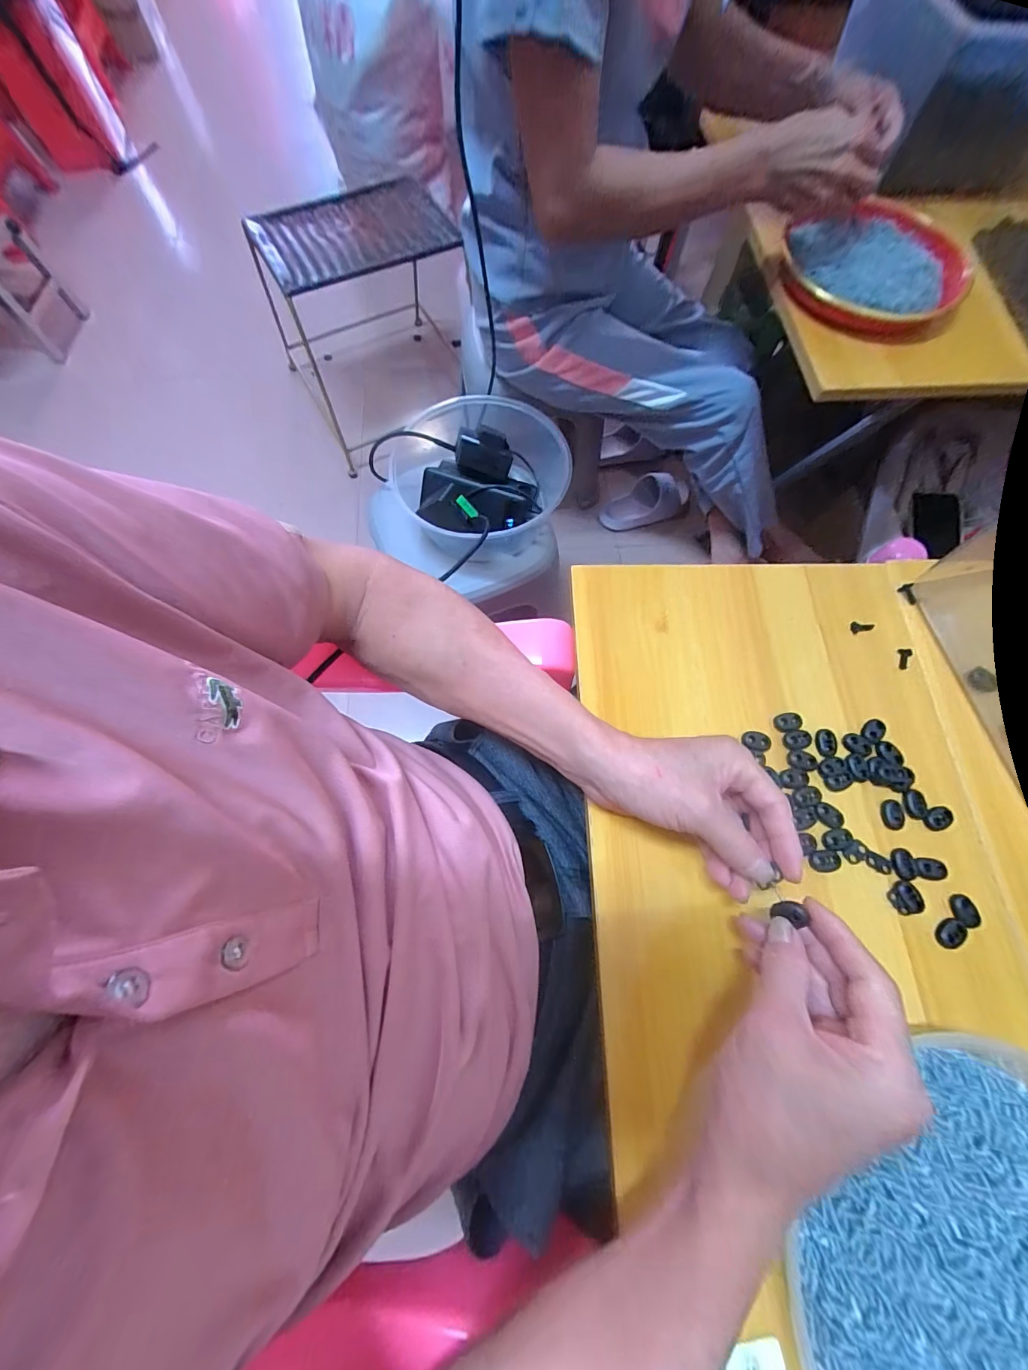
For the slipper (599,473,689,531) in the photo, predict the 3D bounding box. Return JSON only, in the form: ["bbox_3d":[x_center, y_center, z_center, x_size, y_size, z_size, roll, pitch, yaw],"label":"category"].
[{"bbox_3d":[0.302,-0.424,1.013,0.199,0.066,0.112,-17,71,19],"label":"slipper"}]

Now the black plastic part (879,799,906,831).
[{"bbox_3d":[0.287,0.098,0.327,0.016,0.004,0.021,-1,71,-1],"label":"black plastic part"}]

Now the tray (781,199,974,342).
[{"bbox_3d":[0.437,-0.509,0.535,0.205,0.049,0.177,9,71,2],"label":"tray"}]

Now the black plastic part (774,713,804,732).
[{"bbox_3d":[0.222,0.031,0.351,0.020,0.005,0.015,-14,72,-5],"label":"black plastic part"}]

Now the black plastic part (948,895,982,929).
[{"bbox_3d":[0.319,0.159,0.304,0.017,0.004,0.022,-9,72,-4],"label":"black plastic part"}]

